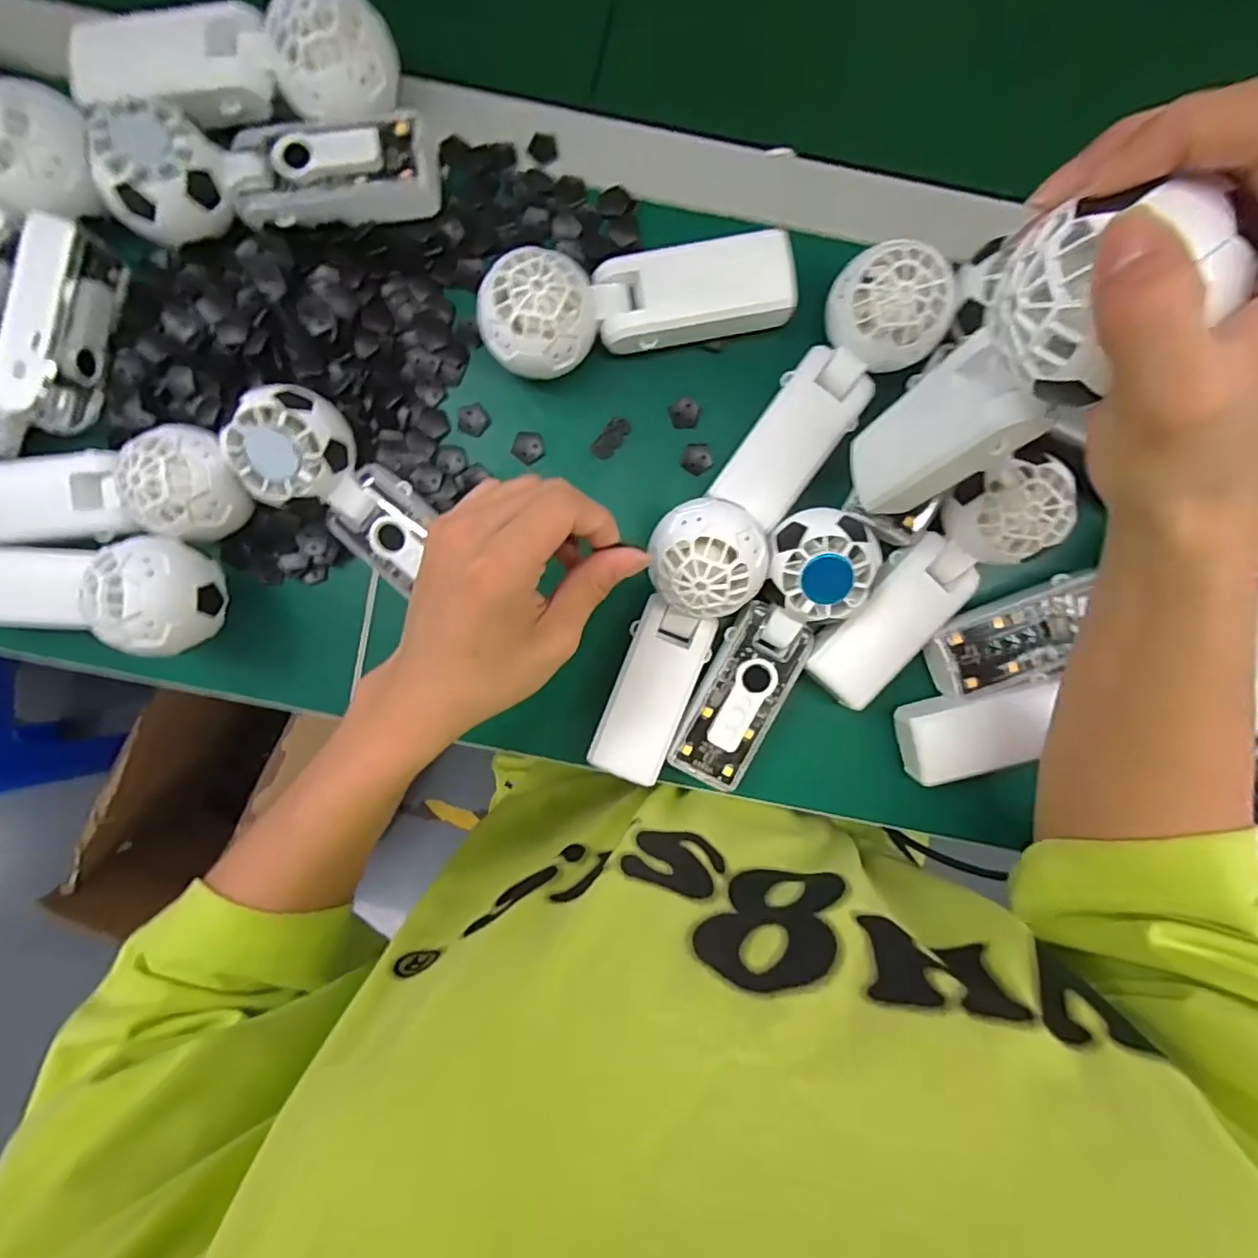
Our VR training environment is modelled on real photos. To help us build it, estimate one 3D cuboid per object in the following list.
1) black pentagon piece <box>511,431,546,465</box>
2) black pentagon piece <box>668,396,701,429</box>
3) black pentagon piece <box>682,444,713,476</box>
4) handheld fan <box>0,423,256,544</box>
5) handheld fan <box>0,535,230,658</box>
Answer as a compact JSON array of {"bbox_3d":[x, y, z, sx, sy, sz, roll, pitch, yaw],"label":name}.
[{"bbox_3d":[-0.062,-0.113,0.366,0.019,0.004,0.019,37,92,-2],"label":"black pentagon piece"},{"bbox_3d":[0.034,-0.132,0.363,0.019,0.004,0.017,-2,92,0],"label":"black pentagon piece"},{"bbox_3d":[0.042,-0.105,0.367,0.018,0.004,0.018,-4,92,0],"label":"black pentagon piece"},{"bbox_3d":[-0.302,-0.079,0.340,0.168,0.051,0.058,-1,92,13],"label":"handheld fan"},{"bbox_3d":[-0.311,-0.019,0.339,0.169,0.055,0.061,2,92,19],"label":"handheld fan"}]

